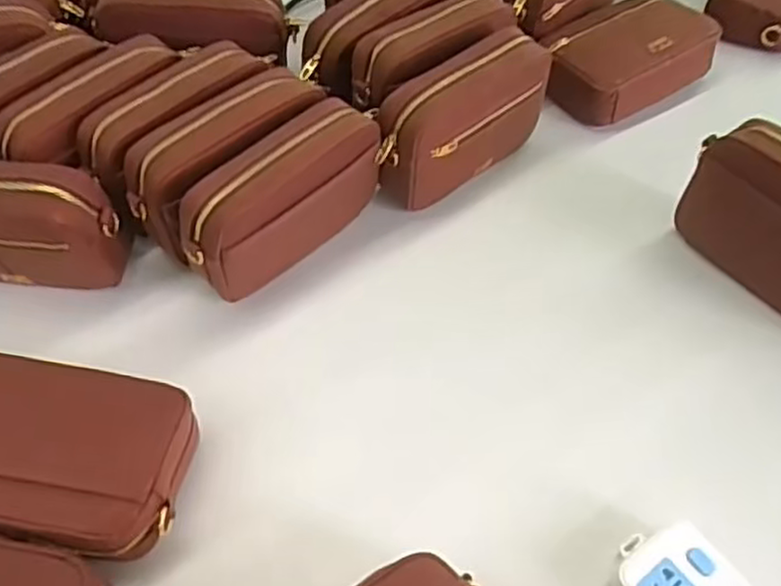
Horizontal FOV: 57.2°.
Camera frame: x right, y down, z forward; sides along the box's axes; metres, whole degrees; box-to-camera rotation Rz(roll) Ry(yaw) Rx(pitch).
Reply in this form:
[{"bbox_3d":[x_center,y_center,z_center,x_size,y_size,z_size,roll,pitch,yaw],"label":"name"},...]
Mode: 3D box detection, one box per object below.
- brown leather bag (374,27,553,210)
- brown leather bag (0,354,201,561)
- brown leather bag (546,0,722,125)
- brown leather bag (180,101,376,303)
[{"bbox_3d":[0.071,-0.172,0.705,0.203,0.114,0.067,-37,62,-24],"label":"brown leather bag"},{"bbox_3d":[-0.251,0.125,0.539,0.195,0.058,0.128,8,54,6],"label":"brown leather bag"},{"bbox_3d":[0.266,-0.269,0.809,0.182,0.064,0.124,-28,59,-19],"label":"brown leather bag"},{"bbox_3d":[-0.092,-0.077,0.639,0.061,0.140,0.199,38,62,24],"label":"brown leather bag"}]

